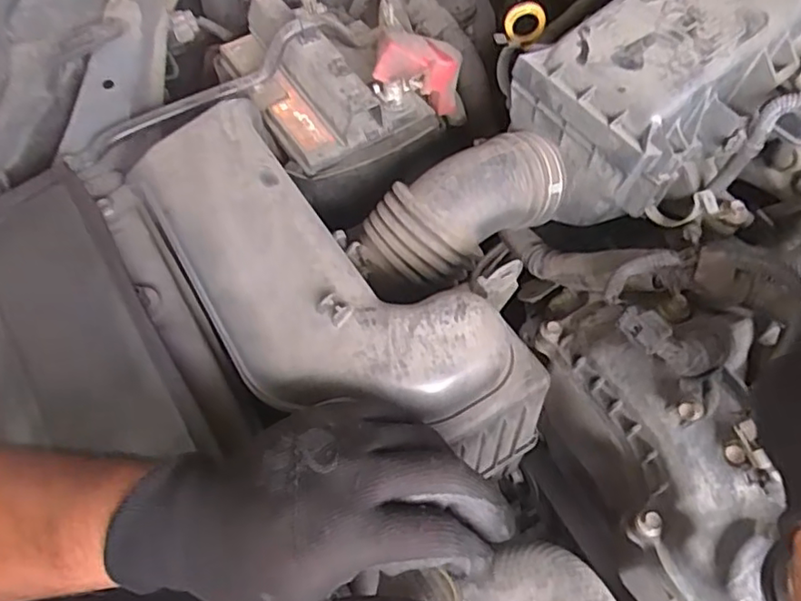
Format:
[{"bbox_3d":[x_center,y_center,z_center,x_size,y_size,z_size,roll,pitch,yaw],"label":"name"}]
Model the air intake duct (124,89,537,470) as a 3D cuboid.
[{"bbox_3d":[-0.064,0.002,0.413,0.318,0.124,0.121,39,67,20],"label":"air intake duct"}]

